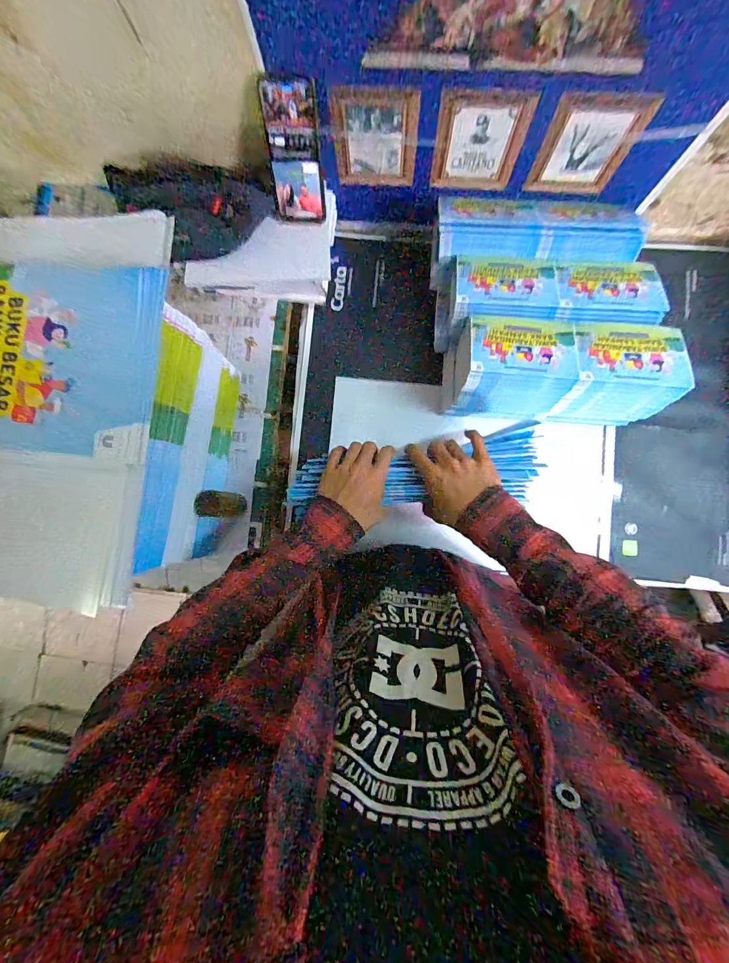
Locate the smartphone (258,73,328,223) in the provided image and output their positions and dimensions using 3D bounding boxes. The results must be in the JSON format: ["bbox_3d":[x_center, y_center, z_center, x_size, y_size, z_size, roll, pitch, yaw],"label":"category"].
[{"bbox_3d":[-0.099,-0.469,0.552,0.075,0.170,0.012,5,58,4],"label":"smartphone"}]

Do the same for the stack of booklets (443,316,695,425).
[{"bbox_3d":[0.302,-0.175,0.613,0.326,0.151,0.130,6,87,4],"label":"stack of booklets"}]

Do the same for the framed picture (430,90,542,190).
[{"bbox_3d":[0.166,-0.486,0.551,0.123,0.138,0.010,7,87,4],"label":"framed picture"}]

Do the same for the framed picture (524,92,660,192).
[{"bbox_3d":[0.313,-0.473,0.539,0.122,0.137,0.008,7,87,4],"label":"framed picture"}]

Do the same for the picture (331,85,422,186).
[{"bbox_3d":[0.017,-0.499,0.558,0.118,0.135,0.012,5,87,4],"label":"picture"}]

